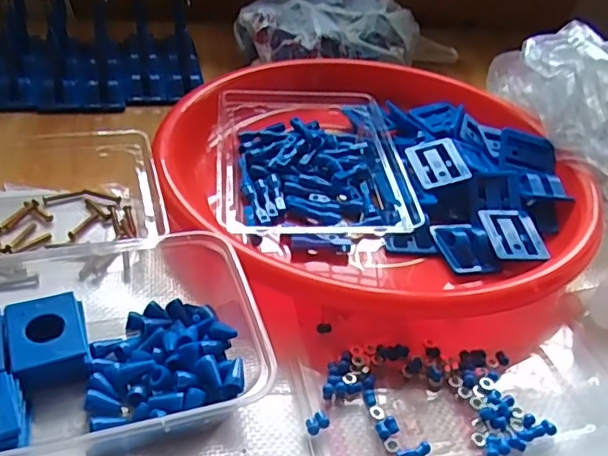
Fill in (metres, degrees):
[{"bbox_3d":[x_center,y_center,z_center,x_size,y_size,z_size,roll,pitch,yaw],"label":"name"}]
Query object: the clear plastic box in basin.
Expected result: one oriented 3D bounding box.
[{"bbox_3d":[0.001,-0.043,0.419,0.127,0.034,0.169,0,39,-8],"label":"clear plastic box in basin"}]

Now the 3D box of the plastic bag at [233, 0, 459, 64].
[{"bbox_3d":[0.051,-0.187,0.588,0.233,0.064,0.112,-2,39,-10],"label":"plastic bag"}]

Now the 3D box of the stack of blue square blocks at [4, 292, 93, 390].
[{"bbox_3d":[-0.123,0.056,0.291,0.034,0.023,0.043,-12,42,-22],"label":"stack of blue square blocks"}]

